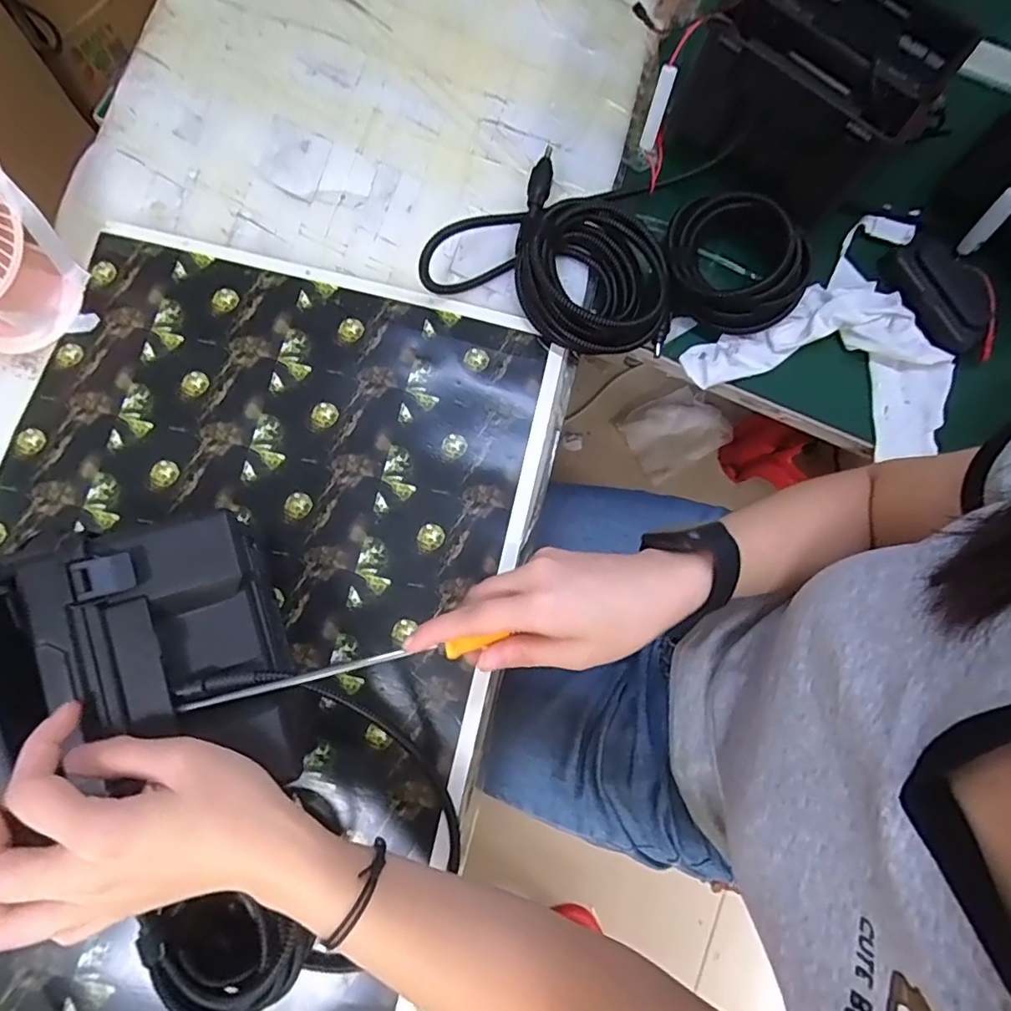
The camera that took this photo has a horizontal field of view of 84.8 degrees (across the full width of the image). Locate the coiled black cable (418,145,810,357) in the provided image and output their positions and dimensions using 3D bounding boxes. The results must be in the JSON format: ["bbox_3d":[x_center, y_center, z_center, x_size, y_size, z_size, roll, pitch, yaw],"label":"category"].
[{"bbox_3d":[0.091,-0.196,0.435,0.295,0.050,0.141,4,78,-2],"label":"coiled black cable"}]

